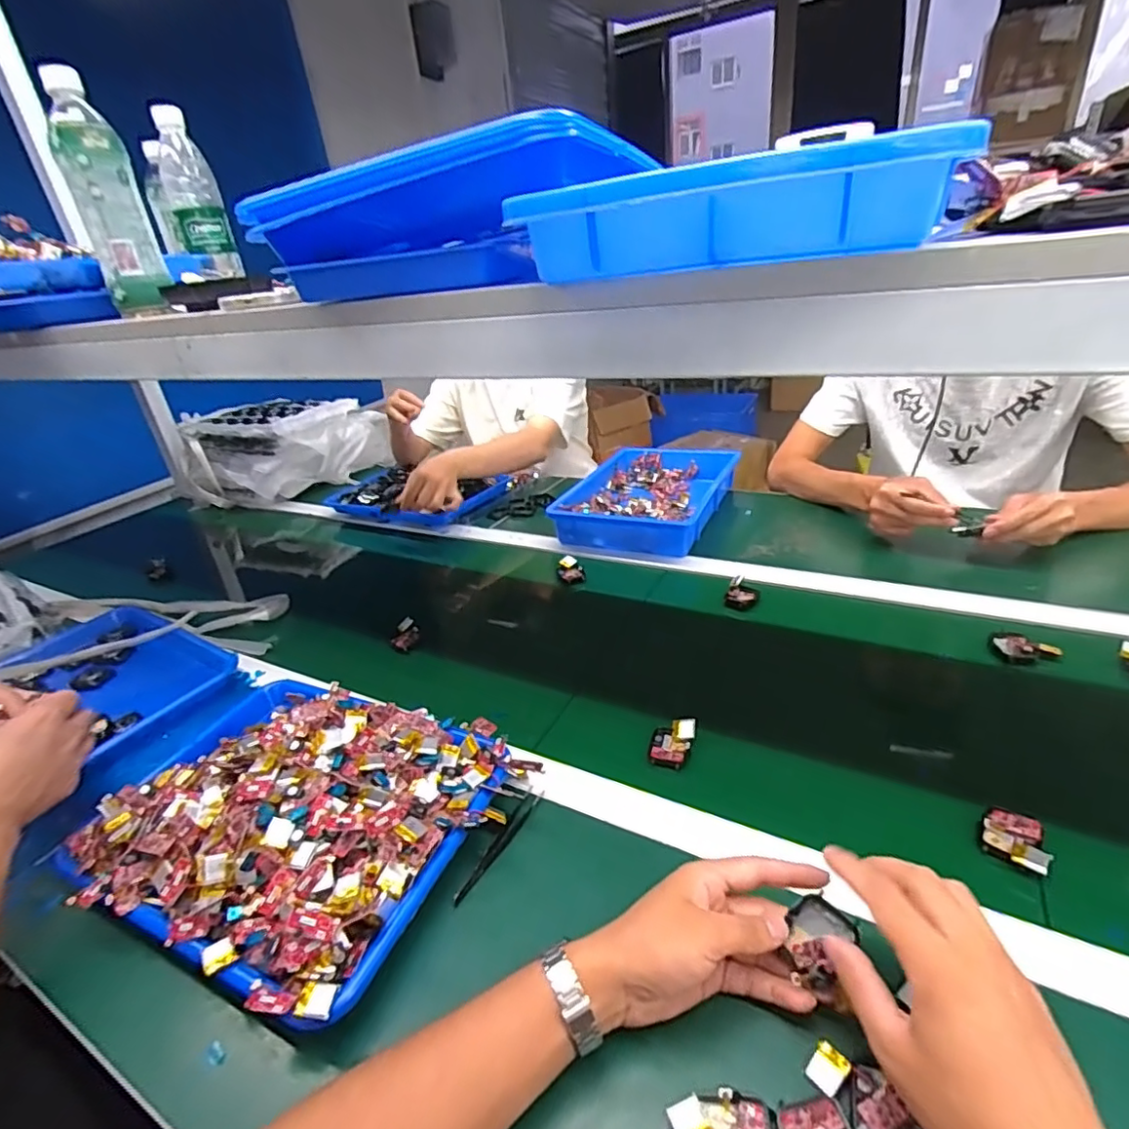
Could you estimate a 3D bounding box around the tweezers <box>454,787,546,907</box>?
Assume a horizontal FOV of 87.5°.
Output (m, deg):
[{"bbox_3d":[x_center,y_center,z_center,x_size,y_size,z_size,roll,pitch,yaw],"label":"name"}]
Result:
[{"bbox_3d":[-0.053,0.232,0.498,0.014,0.014,0.117,10,33,28],"label":"tweezers"}]

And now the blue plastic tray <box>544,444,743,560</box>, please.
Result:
[{"bbox_3d":[0.154,-0.127,1.065,0.245,0.053,0.352,9,32,27],"label":"blue plastic tray"}]

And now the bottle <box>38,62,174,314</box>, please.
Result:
[{"bbox_3d":[-0.483,-0.389,0.621,0.061,0.213,0.060,-21,32,-24],"label":"bottle"}]

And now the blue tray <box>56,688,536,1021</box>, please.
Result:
[{"bbox_3d":[-0.240,0.199,0.514,0.337,0.056,0.252,7,32,24],"label":"blue tray"}]

